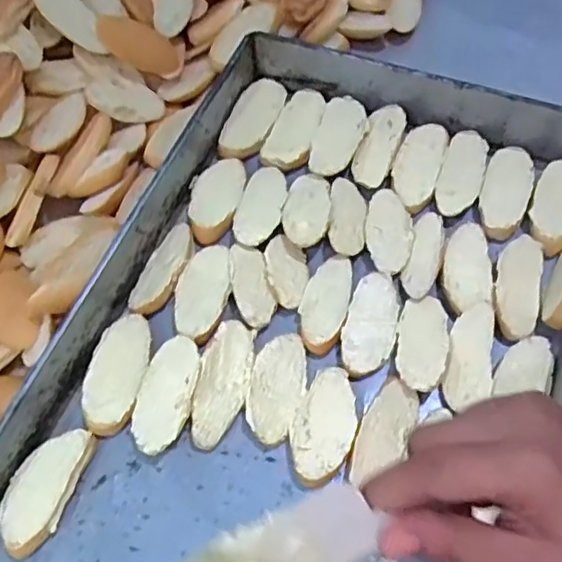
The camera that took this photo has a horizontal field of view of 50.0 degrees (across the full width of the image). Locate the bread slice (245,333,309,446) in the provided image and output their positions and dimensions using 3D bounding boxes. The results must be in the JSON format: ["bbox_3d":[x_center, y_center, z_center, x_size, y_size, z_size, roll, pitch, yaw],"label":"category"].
[{"bbox_3d":[-0.003,0.083,0.476,0.043,0.016,0.086,17,65,12],"label":"bread slice"}]

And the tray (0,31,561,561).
[{"bbox_3d":[0.012,0.081,0.462,0.362,0.063,0.613,21,66,11],"label":"tray"}]

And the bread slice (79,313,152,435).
[{"bbox_3d":[-0.133,0.071,0.484,0.048,0.014,0.097,5,63,6],"label":"bread slice"}]

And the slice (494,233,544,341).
[{"bbox_3d":[0.196,0.004,0.499,0.037,0.019,0.093,15,65,11],"label":"slice"}]

